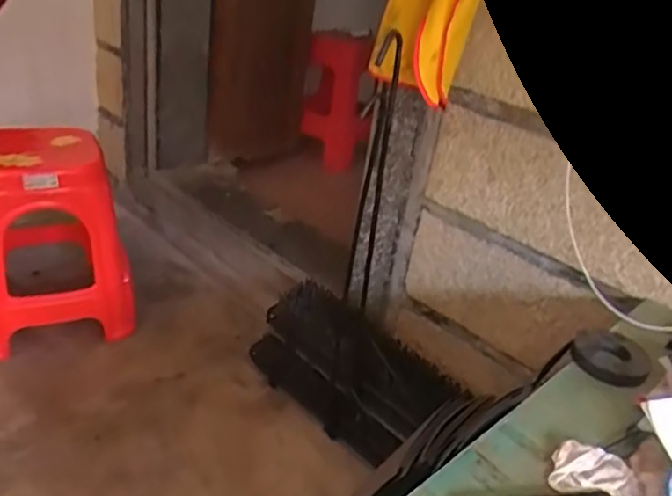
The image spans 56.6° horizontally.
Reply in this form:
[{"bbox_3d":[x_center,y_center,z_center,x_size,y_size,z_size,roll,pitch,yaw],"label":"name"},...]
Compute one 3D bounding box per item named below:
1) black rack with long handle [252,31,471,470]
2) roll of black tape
[{"bbox_3d":[0.049,0.028,1.262,0.496,0.836,0.139,29,34,36],"label":"black rack with long handle"},{"bbox_3d":[0.362,0.141,0.819,0.096,0.017,0.115,22,31,25],"label":"roll of black tape"}]

